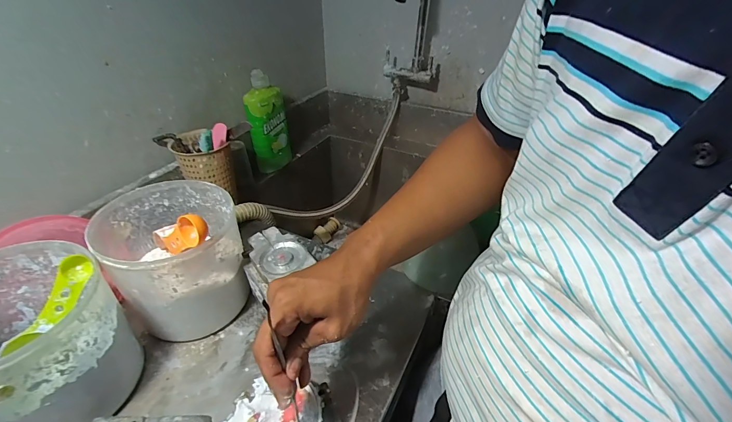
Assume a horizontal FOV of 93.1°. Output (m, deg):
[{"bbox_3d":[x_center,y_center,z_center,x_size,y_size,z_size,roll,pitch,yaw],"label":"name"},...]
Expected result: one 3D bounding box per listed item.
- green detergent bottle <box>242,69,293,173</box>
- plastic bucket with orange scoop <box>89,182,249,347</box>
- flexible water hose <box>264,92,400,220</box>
[{"bbox_3d":[-0.225,-0.197,0.767,0.055,0.215,0.099,21,41,29],"label":"green detergent bottle"},{"bbox_3d":[-0.243,0.065,0.463,0.152,0.157,0.157,0,35,0],"label":"plastic bucket with orange scoop"},{"bbox_3d":[-0.031,-0.104,0.879,0.042,0.204,0.456,27,65,33],"label":"flexible water hose"}]

